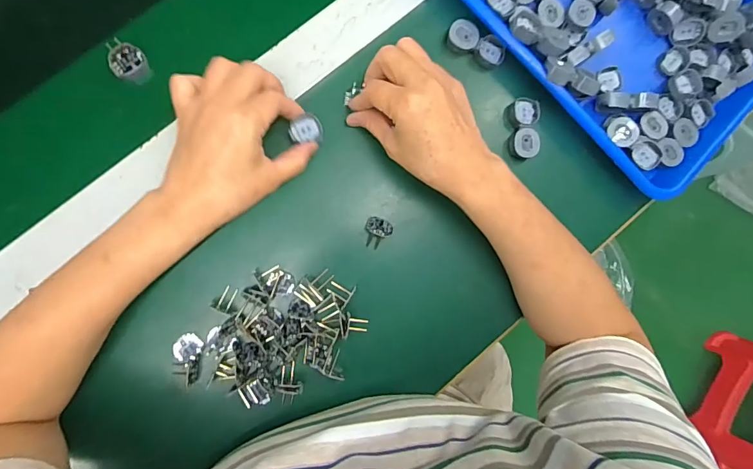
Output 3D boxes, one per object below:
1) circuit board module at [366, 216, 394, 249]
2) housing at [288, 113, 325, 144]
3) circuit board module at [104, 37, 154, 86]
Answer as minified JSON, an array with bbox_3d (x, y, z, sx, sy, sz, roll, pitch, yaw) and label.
[{"bbox_3d":[-0.001,-0.002,0.398,0.024,0.026,0.029,26,86,-6],"label":"circuit board module"},{"bbox_3d":[-0.062,-0.094,0.380,0.030,0.013,0.026,-2,95,-8],"label":"housing"},{"bbox_3d":[-0.219,-0.152,0.380,0.033,0.022,0.030,5,94,-26],"label":"circuit board module"}]

